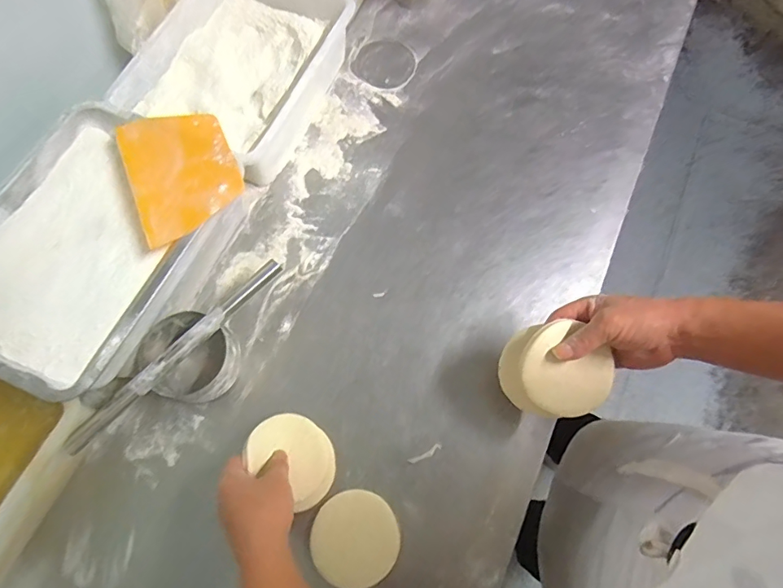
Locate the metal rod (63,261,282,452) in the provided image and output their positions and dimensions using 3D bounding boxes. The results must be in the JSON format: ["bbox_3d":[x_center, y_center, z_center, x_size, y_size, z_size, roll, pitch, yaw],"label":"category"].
[{"bbox_3d":[-0.252,0.067,0.550,0.020,0.016,0.304,42,76,15],"label":"metal rod"}]

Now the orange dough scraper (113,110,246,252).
[{"bbox_3d":[-0.268,-0.162,0.587,0.131,0.011,0.192,-26,68,-7],"label":"orange dough scraper"}]

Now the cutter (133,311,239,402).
[{"bbox_3d":[-0.257,0.083,0.590,0.115,0.069,0.108,0,69,1],"label":"cutter"}]

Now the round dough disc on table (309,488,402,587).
[{"bbox_3d":[-0.041,0.283,0.538,0.099,0.008,0.099,5,67,-13],"label":"round dough disc on table"}]

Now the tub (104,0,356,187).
[{"bbox_3d":[-0.241,-0.356,0.730,0.265,0.096,0.316,22,71,9],"label":"tub"}]

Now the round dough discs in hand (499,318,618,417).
[{"bbox_3d":[0.182,0.084,0.506,0.114,0.059,0.093,10,72,2],"label":"round dough discs in hand"}]

